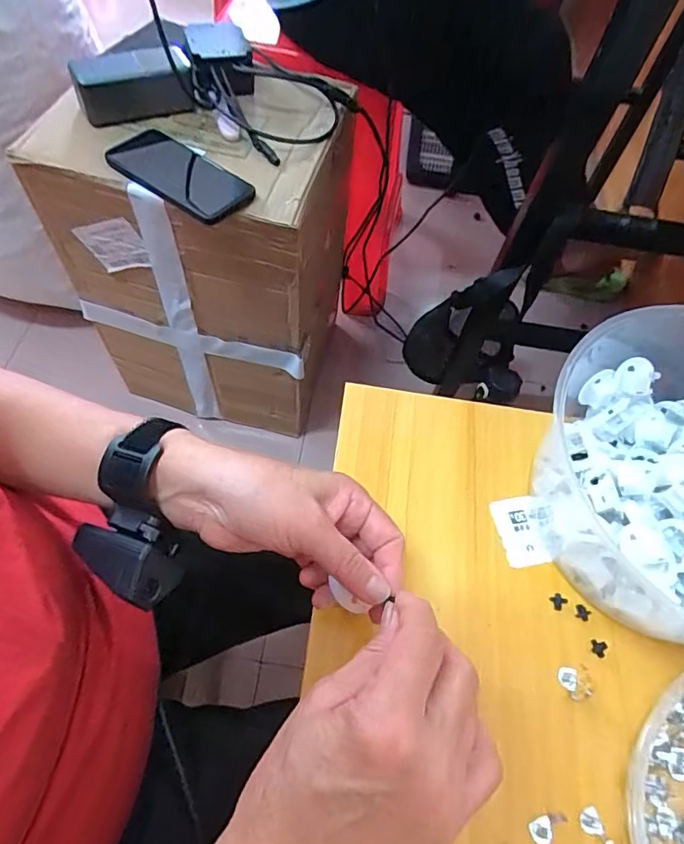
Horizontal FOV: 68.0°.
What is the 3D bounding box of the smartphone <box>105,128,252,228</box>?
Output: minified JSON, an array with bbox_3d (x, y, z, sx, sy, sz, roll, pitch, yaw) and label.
[{"bbox_3d":[-0.181,-0.269,0.555,0.167,0.014,0.076,33,61,12],"label":"smartphone"}]

